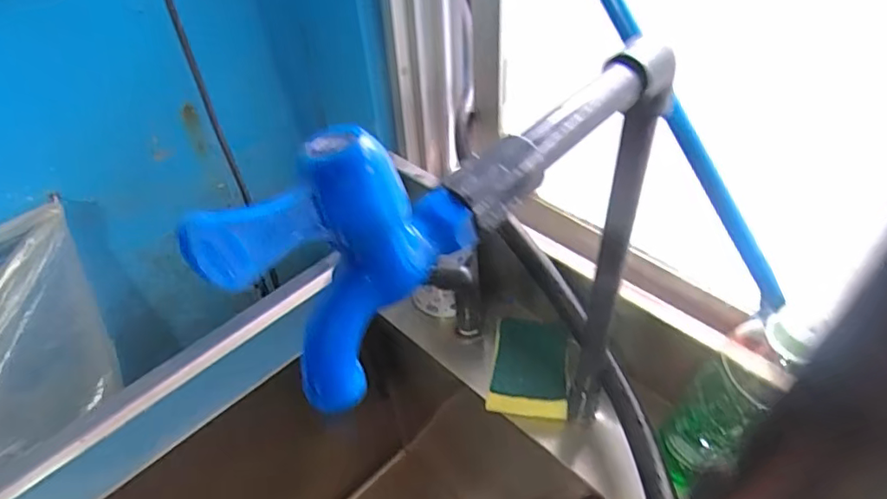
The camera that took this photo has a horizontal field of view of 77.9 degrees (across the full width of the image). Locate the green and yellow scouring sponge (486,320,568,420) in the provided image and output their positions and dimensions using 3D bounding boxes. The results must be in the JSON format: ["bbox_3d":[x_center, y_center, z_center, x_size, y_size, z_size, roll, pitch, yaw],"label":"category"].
[{"bbox_3d":[0.083,0.111,0.533,0.070,0.031,0.096,3,44,7],"label":"green and yellow scouring sponge"}]

